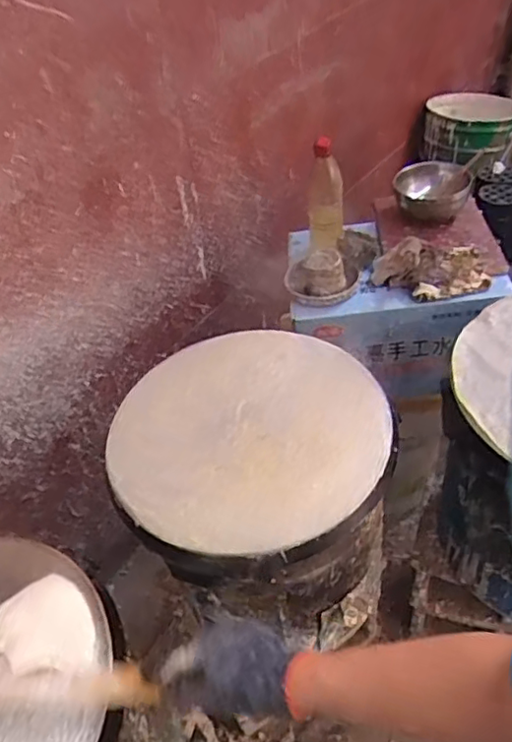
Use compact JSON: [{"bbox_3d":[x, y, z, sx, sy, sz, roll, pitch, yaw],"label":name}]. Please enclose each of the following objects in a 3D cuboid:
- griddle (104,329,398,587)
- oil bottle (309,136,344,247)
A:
[{"bbox_3d":[-0.010,0.083,0.838,0.375,0.042,0.375,-4,45,4],"label":"griddle"},{"bbox_3d":[0.133,-0.322,1.140,0.071,0.218,0.064,-1,45,7],"label":"oil bottle"}]

